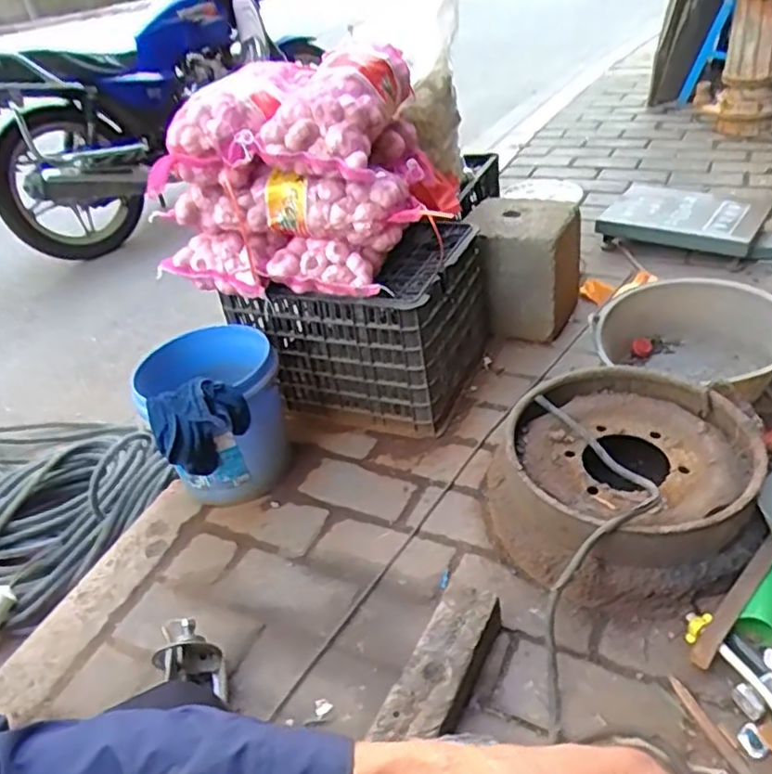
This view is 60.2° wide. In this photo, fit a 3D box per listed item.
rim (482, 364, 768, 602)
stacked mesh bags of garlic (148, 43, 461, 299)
[{"bbox_3d":[0.383,0.157,1.123,0.407,0.154,0.434,-5,35,4],"label":"rim"},{"bbox_3d":[-0.167,-0.436,1.332,0.502,0.348,0.399,3,37,15],"label":"stacked mesh bags of garlic"}]

